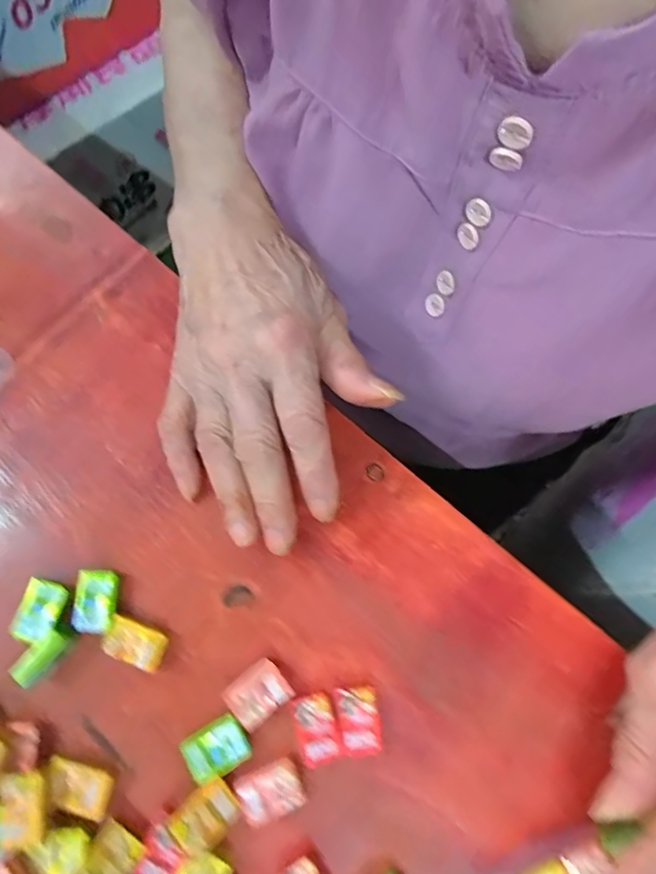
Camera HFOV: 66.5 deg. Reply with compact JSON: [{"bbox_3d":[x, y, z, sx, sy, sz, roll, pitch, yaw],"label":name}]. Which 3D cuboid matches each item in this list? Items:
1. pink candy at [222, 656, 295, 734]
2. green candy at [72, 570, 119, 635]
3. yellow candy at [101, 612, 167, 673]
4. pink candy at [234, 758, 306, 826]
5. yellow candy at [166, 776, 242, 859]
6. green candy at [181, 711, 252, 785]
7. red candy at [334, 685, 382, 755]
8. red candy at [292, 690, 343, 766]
[{"bbox_3d":[-0.031,0.112,0.219,0.025,0.006,0.020,-38,77,-9],"label":"pink candy"},{"bbox_3d":[-0.105,0.075,0.228,0.018,0.009,0.027,2,74,1],"label":"green candy"},{"bbox_3d":[-0.086,0.092,0.224,0.028,0.010,0.017,19,75,6],"label":"yellow candy"},{"bbox_3d":[-0.024,0.147,0.207,0.025,0.005,0.018,-21,75,-5],"label":"pink candy"},{"bbox_3d":[-0.049,0.153,0.201,0.024,0.007,0.019,-42,78,-10],"label":"yellow candy"},{"bbox_3d":[-0.048,0.132,0.211,0.024,0.006,0.019,-30,76,-7],"label":"green candy"},{"bbox_3d":[0.013,0.123,0.218,0.017,0.011,0.026,-6,74,-1],"label":"red candy"},{"bbox_3d":[-0.005,0.124,0.214,0.016,0.004,0.026,-16,75,-4],"label":"red candy"}]

